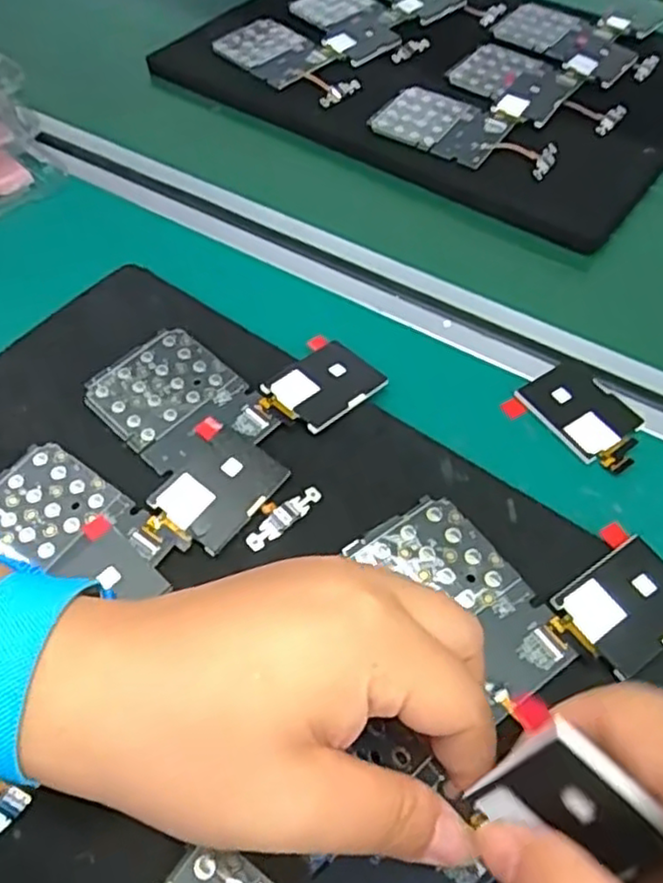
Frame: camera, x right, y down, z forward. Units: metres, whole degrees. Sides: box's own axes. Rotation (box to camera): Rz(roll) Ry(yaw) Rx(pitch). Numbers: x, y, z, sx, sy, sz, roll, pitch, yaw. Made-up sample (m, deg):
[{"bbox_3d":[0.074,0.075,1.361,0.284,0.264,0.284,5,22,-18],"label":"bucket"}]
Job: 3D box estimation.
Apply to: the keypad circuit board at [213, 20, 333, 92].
[{"bbox_3d":[-0.041,-0.279,0.495,0.053,0.008,0.073,-38,63,-24],"label":"keypad circuit board"}]

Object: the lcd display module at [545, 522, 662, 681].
[{"bbox_3d":[0.103,0.060,0.253,0.053,0.006,0.043,-29,64,-18],"label":"lcd display module"}]

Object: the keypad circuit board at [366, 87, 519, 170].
[{"bbox_3d":[0.070,-0.201,0.439,0.078,0.007,0.053,29,59,19],"label":"keypad circuit board"}]

